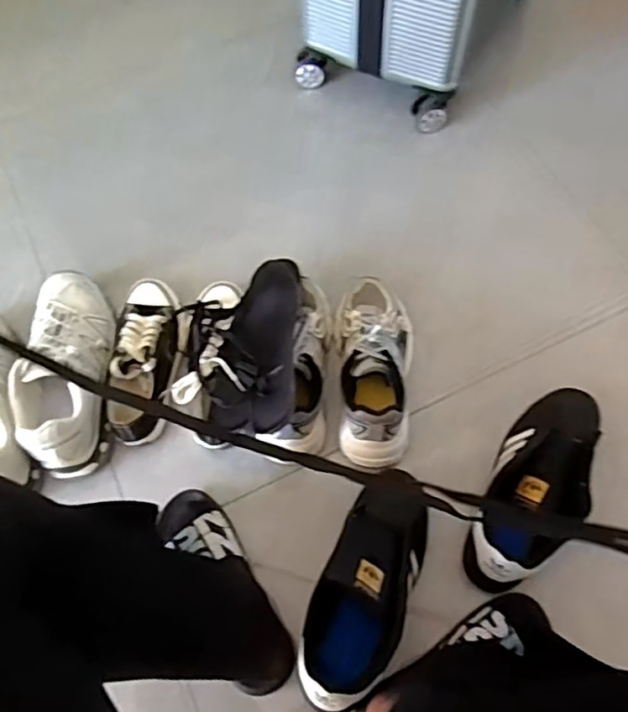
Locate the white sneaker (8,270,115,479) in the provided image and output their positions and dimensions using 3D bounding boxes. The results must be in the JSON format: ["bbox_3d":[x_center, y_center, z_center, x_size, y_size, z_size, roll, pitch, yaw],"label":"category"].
[{"bbox_3d":[-0.341,0.012,0.885,0.108,0.134,0.298,-8,64,-2],"label":"white sneaker"}]

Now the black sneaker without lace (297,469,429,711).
[{"bbox_3d":[0.062,0.249,0.695,0.098,0.123,0.255,18,66,10],"label":"black sneaker without lace"}]

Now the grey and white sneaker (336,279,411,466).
[{"bbox_3d":[0.082,0.004,0.860,0.111,0.097,0.267,4,64,4],"label":"grey and white sneaker"}]

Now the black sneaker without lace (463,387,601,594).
[{"bbox_3d":[0.265,0.146,0.748,0.097,0.105,0.267,24,67,13],"label":"black sneaker without lace"}]

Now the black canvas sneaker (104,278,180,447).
[{"bbox_3d":[-0.242,0.003,0.911,0.095,0.090,0.252,0,64,2],"label":"black canvas sneaker"}]

